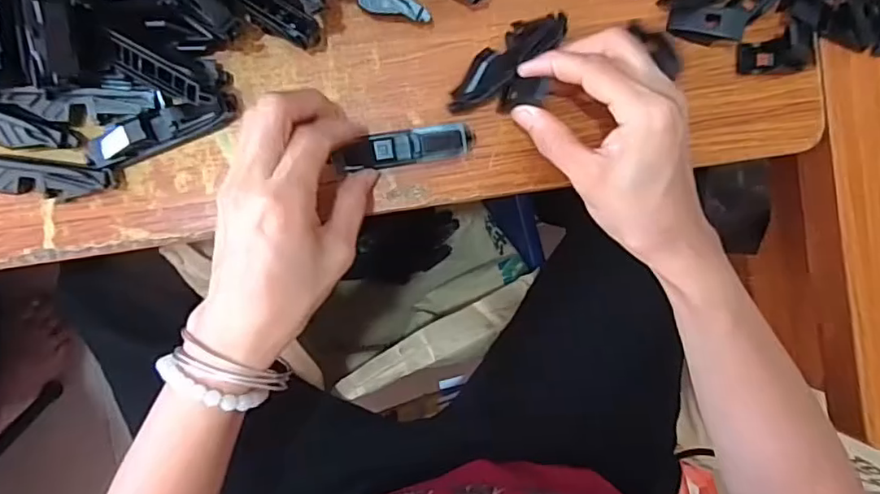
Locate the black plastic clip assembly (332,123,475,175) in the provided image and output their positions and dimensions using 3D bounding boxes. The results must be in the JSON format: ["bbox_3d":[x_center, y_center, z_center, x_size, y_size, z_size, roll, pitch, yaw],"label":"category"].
[{"bbox_3d":[-0.019,-0.056,0.319,0.079,0.016,0.020,-11,94,-7],"label":"black plastic clip assembly"}]

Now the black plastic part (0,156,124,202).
[{"bbox_3d":[-0.212,-0.036,0.299,0.079,0.015,0.019,6,92,-7],"label":"black plastic part"}]

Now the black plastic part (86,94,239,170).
[{"bbox_3d":[-0.148,-0.062,0.304,0.080,0.018,0.019,-23,95,-5],"label":"black plastic part"}]

